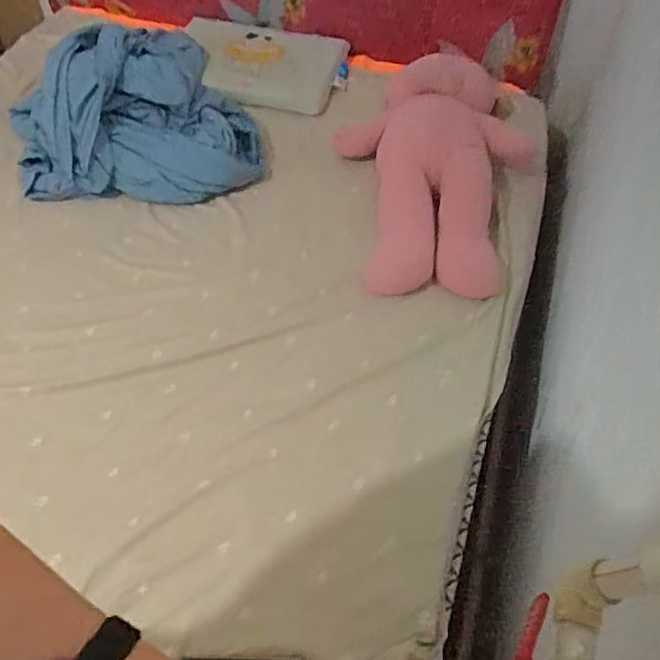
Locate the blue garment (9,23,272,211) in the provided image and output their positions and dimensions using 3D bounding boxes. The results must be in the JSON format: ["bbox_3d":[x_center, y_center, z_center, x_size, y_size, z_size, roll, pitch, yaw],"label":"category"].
[{"bbox_3d":[-0.483,-0.513,1.361,0.516,0.200,0.556,-24,56,-16],"label":"blue garment"}]

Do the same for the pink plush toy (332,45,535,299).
[{"bbox_3d":[0.219,-0.348,1.282,0.414,0.220,0.615,4,53,1],"label":"pink plush toy"}]

